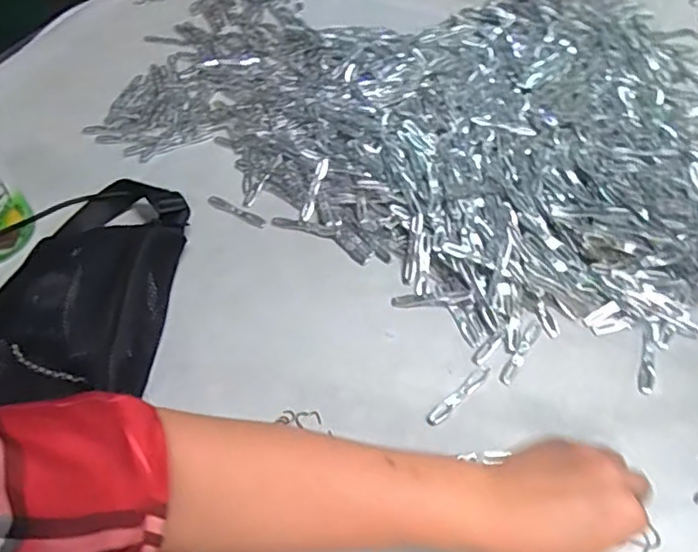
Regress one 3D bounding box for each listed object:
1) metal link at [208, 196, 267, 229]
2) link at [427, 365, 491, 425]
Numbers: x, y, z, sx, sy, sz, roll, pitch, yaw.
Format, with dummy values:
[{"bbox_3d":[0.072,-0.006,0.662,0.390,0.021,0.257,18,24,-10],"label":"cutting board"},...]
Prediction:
[{"bbox_3d":[-0.112,-0.064,0.580,0.068,0.004,0.013,26,56,18],"label":"metal link"},{"bbox_3d":[0.089,0.094,0.462,0.070,0.004,0.012,-36,61,-25],"label":"link"}]

